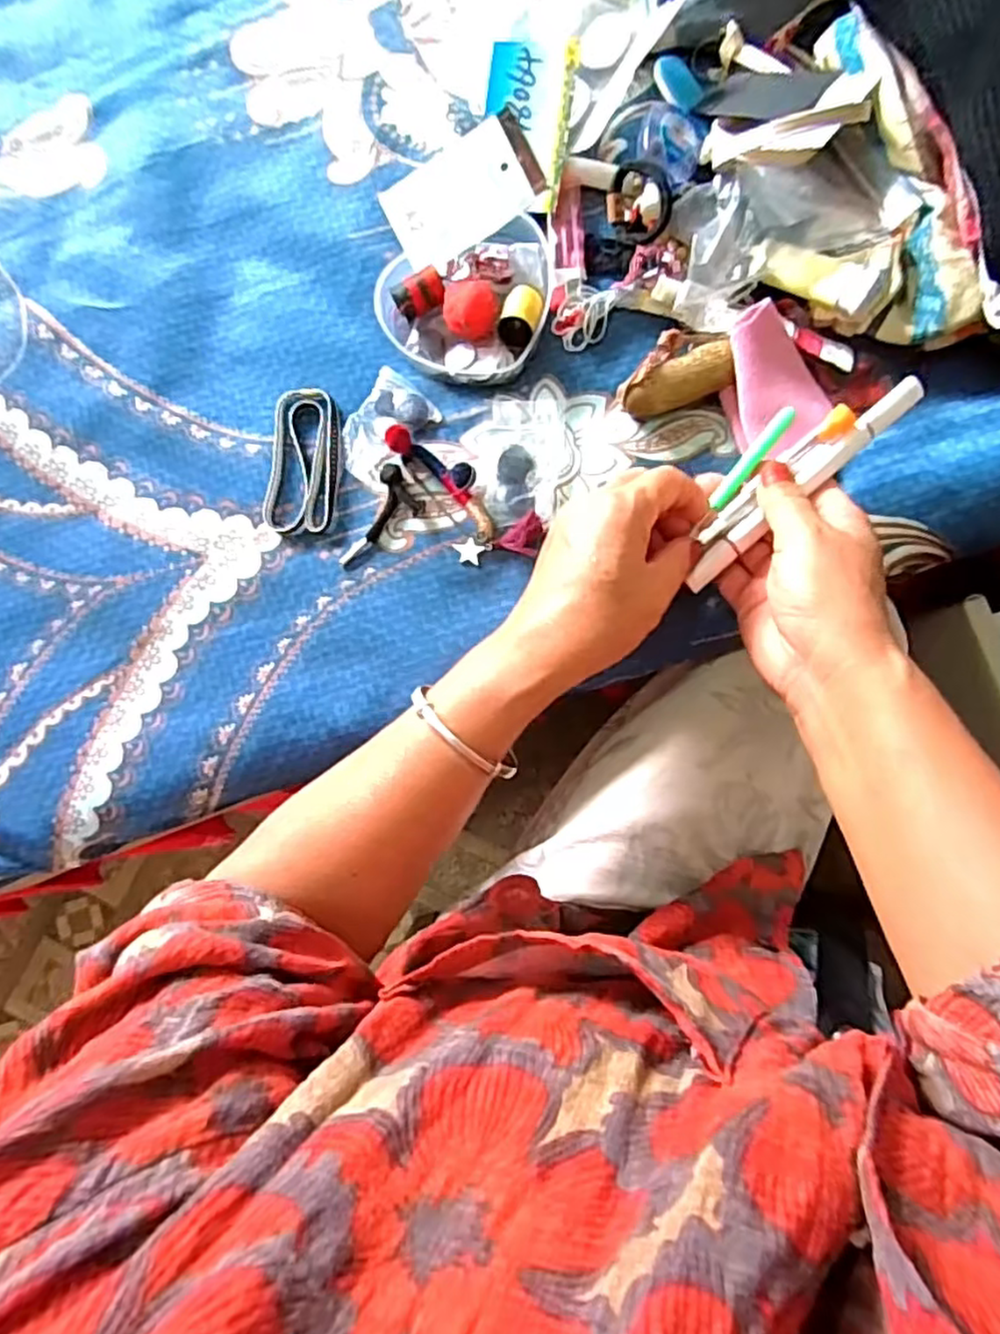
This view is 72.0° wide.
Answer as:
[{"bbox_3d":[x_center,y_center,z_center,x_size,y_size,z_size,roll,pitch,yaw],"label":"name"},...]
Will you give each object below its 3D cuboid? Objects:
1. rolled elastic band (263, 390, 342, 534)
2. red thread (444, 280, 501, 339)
[{"bbox_3d":[-0.117,-0.123,0.413,0.043,0.008,0.086,6,85,3],"label":"rolled elastic band"},{"bbox_3d":[-0.017,-0.207,0.399,0.031,0.021,0.028,-5,85,2],"label":"red thread"}]

